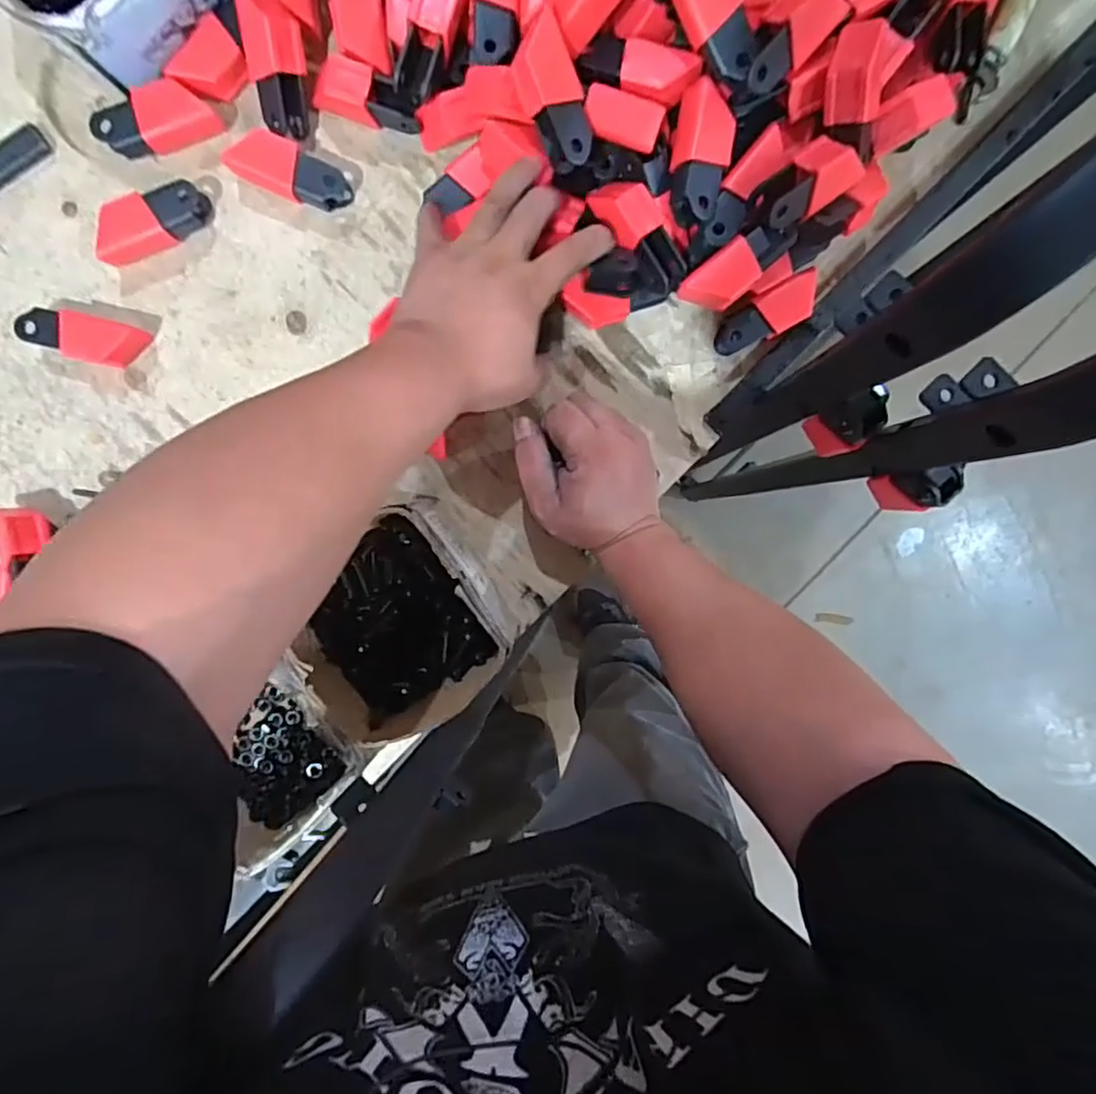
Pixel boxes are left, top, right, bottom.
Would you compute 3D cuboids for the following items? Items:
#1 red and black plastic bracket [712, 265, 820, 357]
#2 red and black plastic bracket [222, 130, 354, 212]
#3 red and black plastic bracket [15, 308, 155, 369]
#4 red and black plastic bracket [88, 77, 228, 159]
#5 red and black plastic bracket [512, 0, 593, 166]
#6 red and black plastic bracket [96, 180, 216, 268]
[{"bbox_3d":[0.170,-0.178,0.486,0.084,0.023,0.033,-31,97,2],"label":"red and black plastic bracket"},{"bbox_3d":[-0.192,-0.276,0.467,0.083,0.026,0.036,25,96,-5],"label":"red and black plastic bracket"},{"bbox_3d":[-0.350,-0.158,0.472,0.081,0.027,0.034,13,97,-4],"label":"red and black plastic bracket"},{"bbox_3d":[-0.283,-0.307,0.455,0.081,0.024,0.033,-23,97,1],"label":"red and black plastic bracket"},{"bbox_3d":[0.004,-0.297,0.413,0.038,0.025,0.083,-22,116,1],"label":"red and black plastic bracket"},{"bbox_3d":[-0.293,-0.239,0.465,0.083,0.029,0.031,-26,97,1],"label":"red and black plastic bracket"}]

